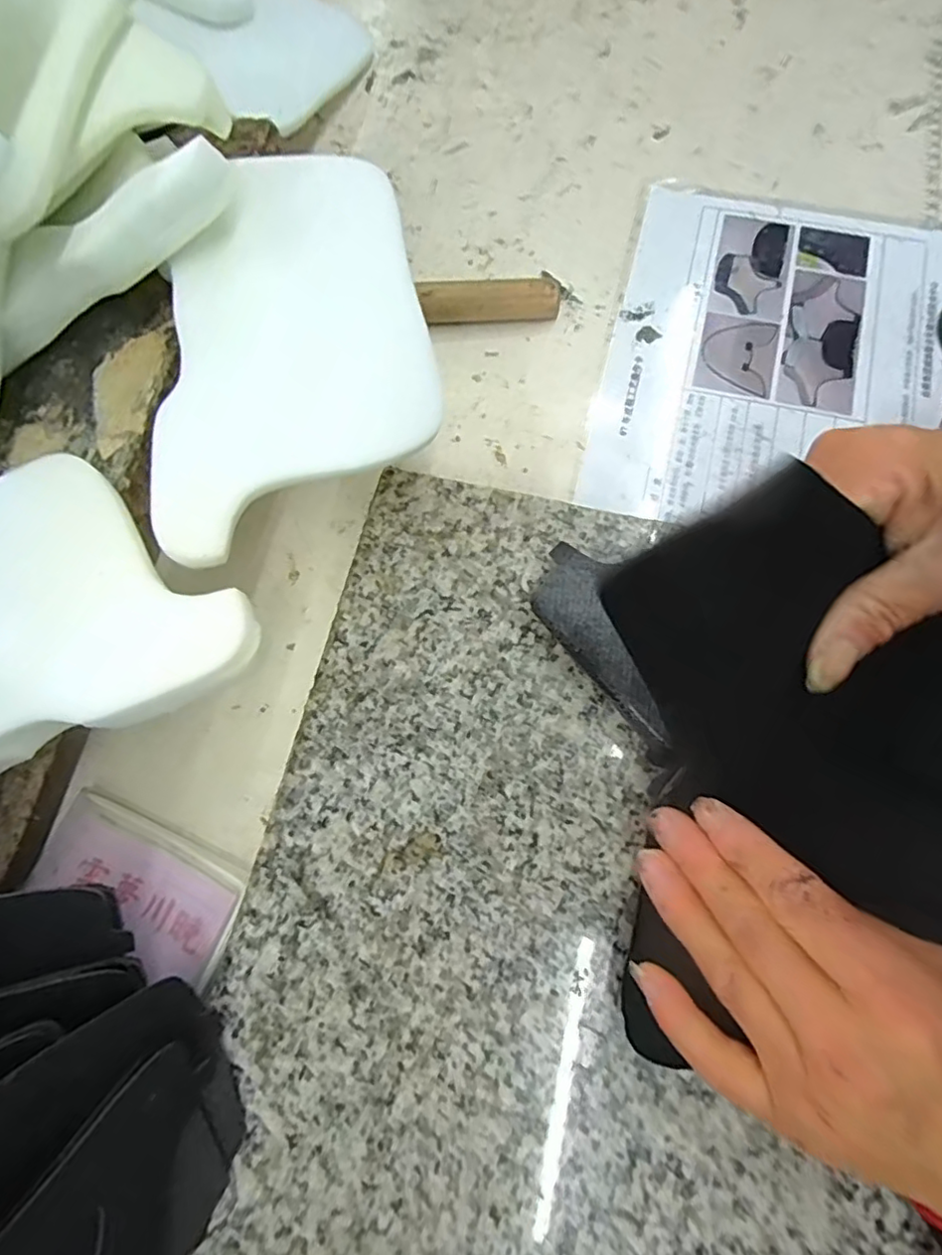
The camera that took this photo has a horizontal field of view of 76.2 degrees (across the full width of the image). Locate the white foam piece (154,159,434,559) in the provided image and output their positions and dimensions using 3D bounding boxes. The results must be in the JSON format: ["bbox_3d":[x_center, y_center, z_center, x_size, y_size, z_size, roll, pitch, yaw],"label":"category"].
[{"bbox_3d":[-0.074,-0.126,0.265,0.110,0.021,0.199,-6,74,2],"label":"white foam piece"}]

